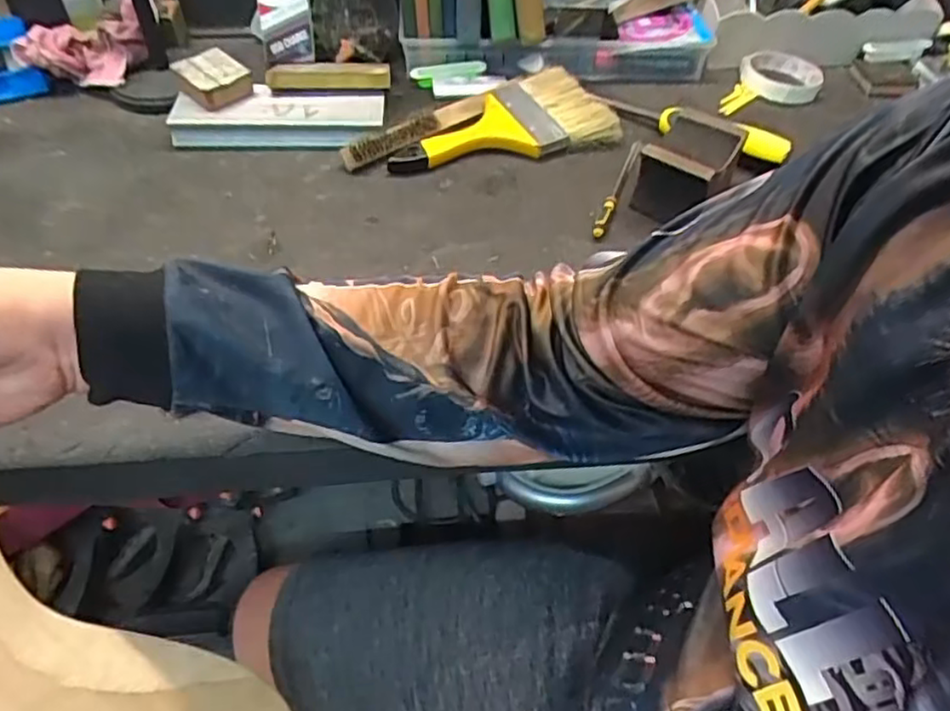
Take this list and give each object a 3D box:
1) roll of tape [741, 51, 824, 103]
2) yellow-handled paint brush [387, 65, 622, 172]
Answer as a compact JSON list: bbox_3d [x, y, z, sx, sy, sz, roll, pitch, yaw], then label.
[{"bbox_3d":[0.349,-0.319,0.771,0.089,0.022,0.091,2,48,-2],"label":"roll of tape"},{"bbox_3d":[0.018,-0.233,0.677,0.227,0.025,0.119,-17,52,-18],"label":"yellow-handled paint brush"}]

